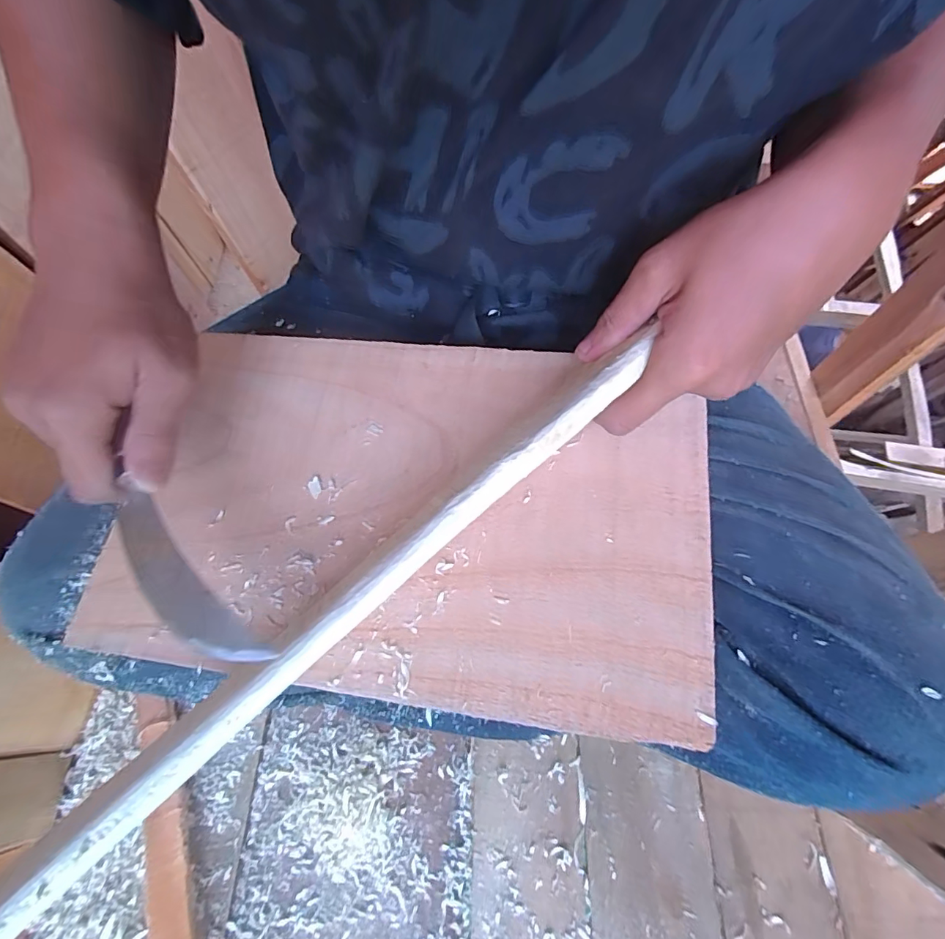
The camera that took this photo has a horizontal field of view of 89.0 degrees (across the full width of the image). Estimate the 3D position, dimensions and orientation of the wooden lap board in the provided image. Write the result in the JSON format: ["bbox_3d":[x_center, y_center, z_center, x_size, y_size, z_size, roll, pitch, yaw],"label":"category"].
[{"bbox_3d":[-0.038,0.013,0.265,0.314,0.006,0.200,5,67,9],"label":"wooden lap board"}]

